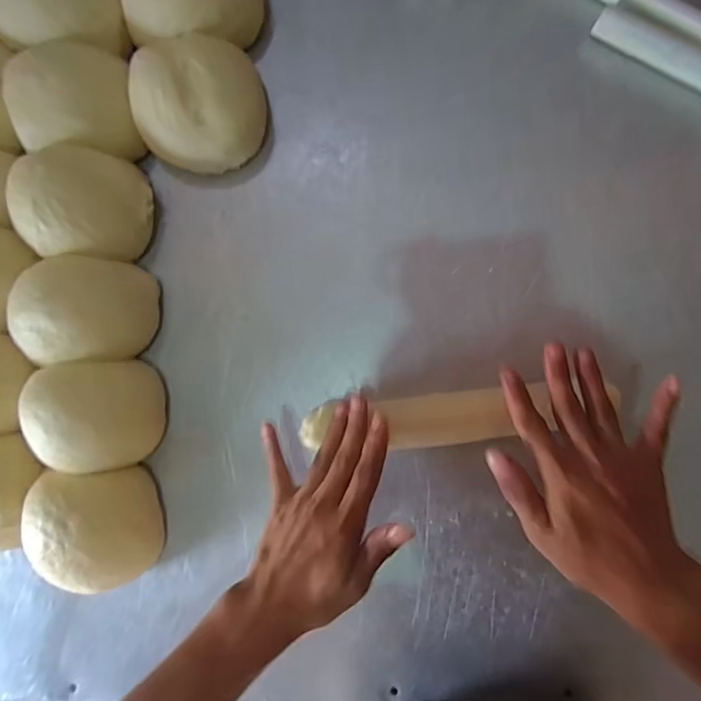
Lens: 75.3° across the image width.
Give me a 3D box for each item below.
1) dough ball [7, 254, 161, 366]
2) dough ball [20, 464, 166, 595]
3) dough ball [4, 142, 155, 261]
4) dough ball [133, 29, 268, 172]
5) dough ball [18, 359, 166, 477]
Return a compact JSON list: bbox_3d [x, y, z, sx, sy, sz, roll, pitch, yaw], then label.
[{"bbox_3d":[-0.230,-0.033,0.393,0.105,0.067,0.087,-4,89,7],"label":"dough ball"},{"bbox_3d":[-0.220,0.151,0.389,0.093,0.064,0.095,0,89,7],"label":"dough ball"},{"bbox_3d":[-0.230,-0.122,0.390,0.101,0.067,0.088,2,89,7],"label":"dough ball"},{"bbox_3d":[-0.128,-0.207,0.385,0.098,0.061,0.098,0,89,7],"label":"dough ball"},{"bbox_3d":[-0.218,0.056,0.388,0.090,0.071,0.088,0,89,7],"label":"dough ball"}]

